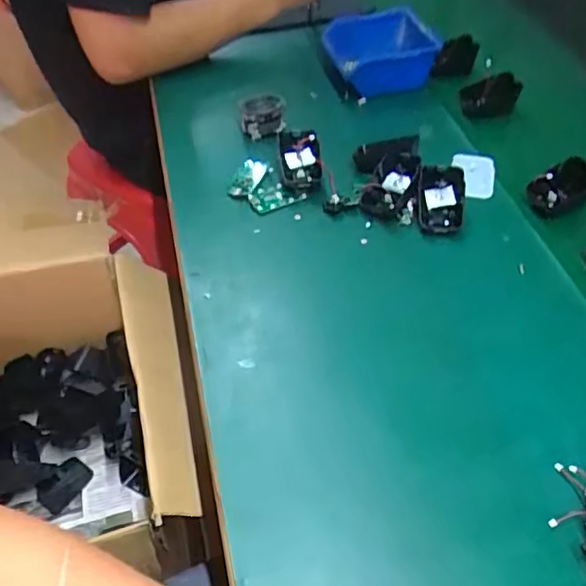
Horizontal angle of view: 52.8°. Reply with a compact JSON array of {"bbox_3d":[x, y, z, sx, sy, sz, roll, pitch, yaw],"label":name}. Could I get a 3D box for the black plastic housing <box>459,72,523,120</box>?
[{"bbox_3d":[0.237,-0.237,0.708,0.064,0.038,0.033,-4,50,-2],"label":"black plastic housing"}]

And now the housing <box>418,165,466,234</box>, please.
[{"bbox_3d":[0.148,-0.093,0.591,0.044,0.017,0.068,4,81,6],"label":"housing"}]

